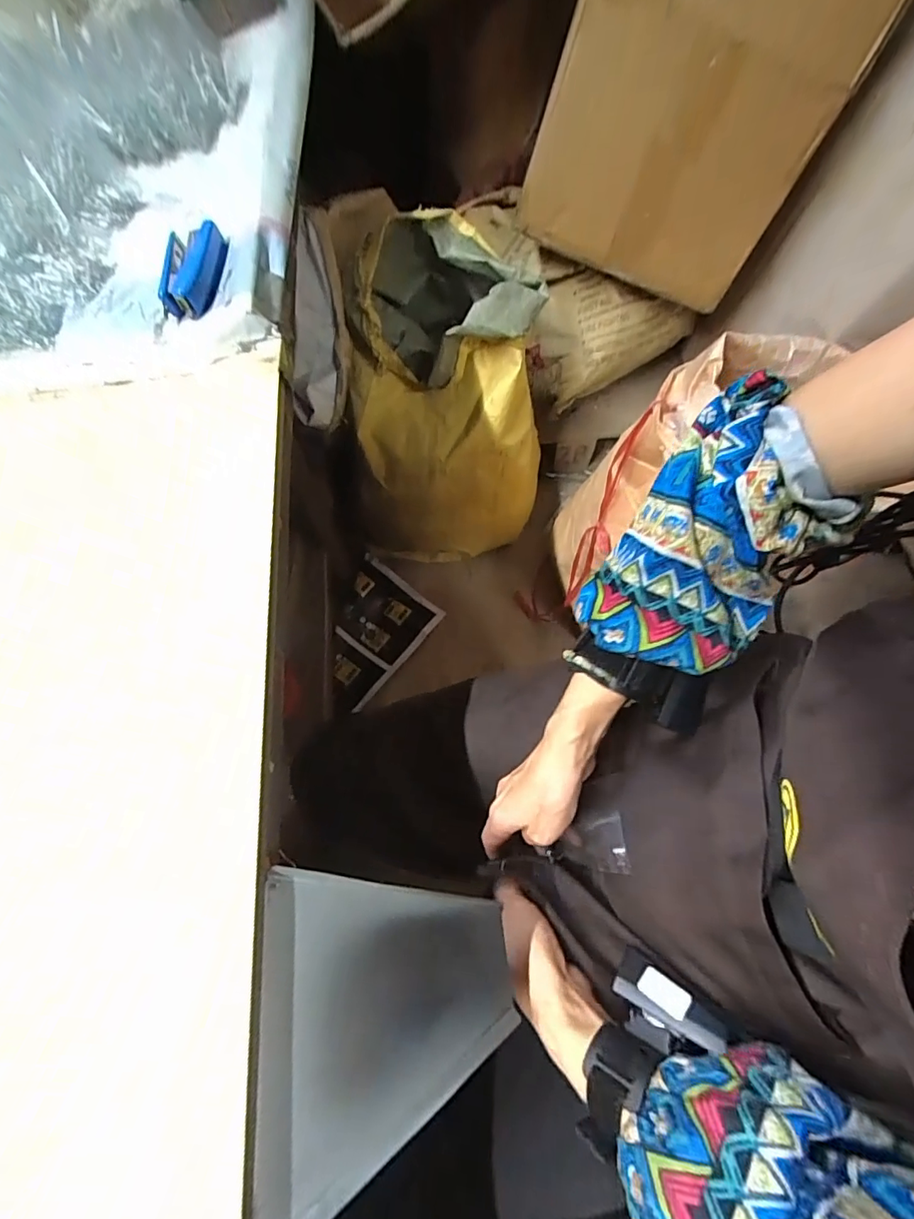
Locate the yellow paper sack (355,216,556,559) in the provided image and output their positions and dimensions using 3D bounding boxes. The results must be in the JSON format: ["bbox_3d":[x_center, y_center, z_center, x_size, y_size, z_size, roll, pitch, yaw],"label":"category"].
[{"bbox_3d":[-0.042,-0.369,0.945,0.393,0.589,0.245,0,37,-4],"label":"yellow paper sack"}]

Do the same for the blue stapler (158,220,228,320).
[{"bbox_3d":[-0.216,-0.276,0.417,0.050,0.030,0.094,-11,68,-3],"label":"blue stapler"}]

